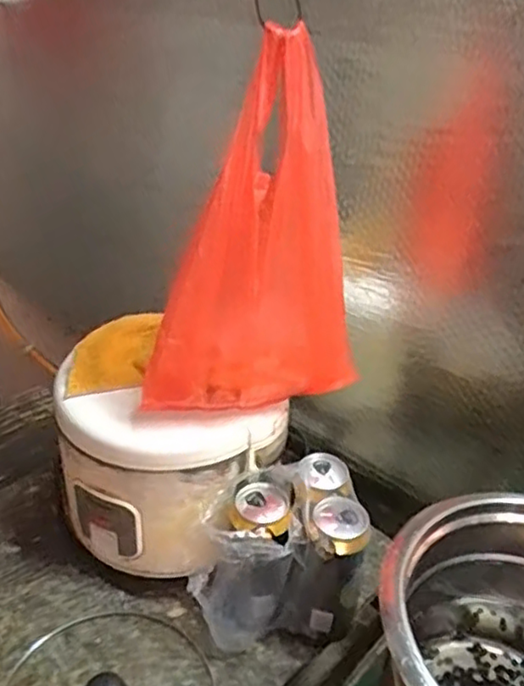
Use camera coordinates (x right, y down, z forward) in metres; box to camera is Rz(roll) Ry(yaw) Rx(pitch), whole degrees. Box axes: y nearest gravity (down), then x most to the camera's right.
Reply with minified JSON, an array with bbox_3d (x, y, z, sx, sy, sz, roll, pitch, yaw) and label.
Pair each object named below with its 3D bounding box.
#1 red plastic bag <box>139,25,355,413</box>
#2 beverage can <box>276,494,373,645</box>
[{"bbox_3d":[-0.001,-0.079,0.568,0.197,0.310,0.055,-13,38,-25],"label":"red plastic bag"},{"bbox_3d":[0.065,0.236,0.677,0.067,0.153,0.064,4,34,-2],"label":"beverage can"}]

